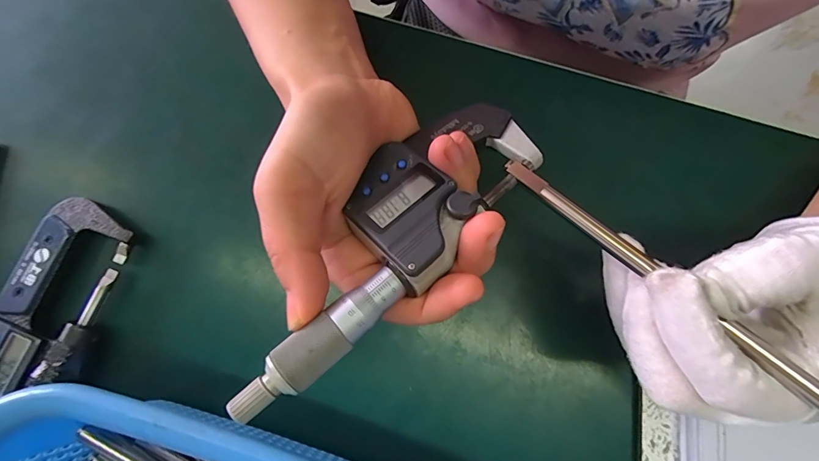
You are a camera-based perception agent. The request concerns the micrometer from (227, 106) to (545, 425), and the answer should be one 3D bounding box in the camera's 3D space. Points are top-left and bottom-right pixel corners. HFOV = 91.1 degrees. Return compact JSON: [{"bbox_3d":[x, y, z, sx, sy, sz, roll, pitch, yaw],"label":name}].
[{"bbox_3d":[-0.006,0.002,0.159,0.051,0.022,0.160,36,69,7],"label":"micrometer"}]

